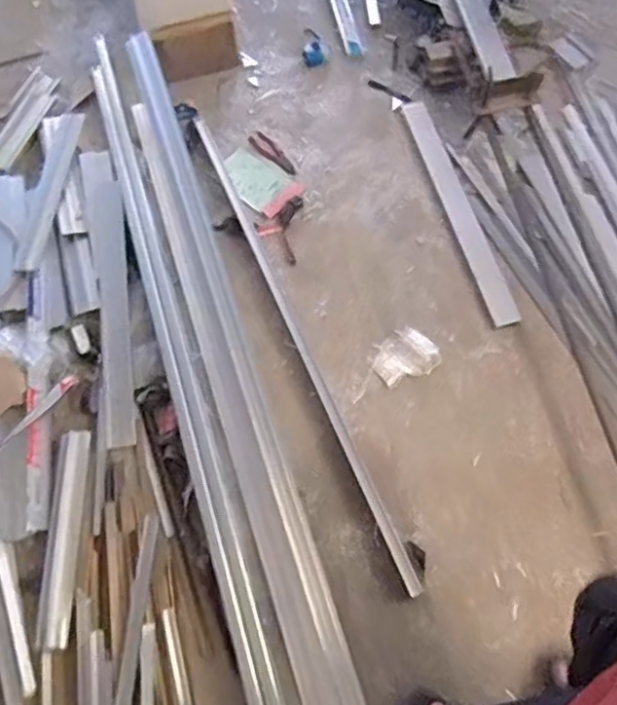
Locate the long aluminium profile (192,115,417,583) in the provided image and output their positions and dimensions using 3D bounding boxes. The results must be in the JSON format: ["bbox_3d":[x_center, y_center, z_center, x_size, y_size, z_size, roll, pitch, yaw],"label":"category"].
[{"bbox_3d":[-0.034,-0.076,1.491,0.048,0.029,1.249,-22,68,-9],"label":"long aluminium profile"}]

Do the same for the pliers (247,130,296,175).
[{"bbox_3d":[-0.088,-0.527,1.713,0.162,0.016,0.054,39,74,18],"label":"pliers"}]

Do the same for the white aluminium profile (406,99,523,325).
[{"bbox_3d":[0.364,-0.368,1.594,0.063,0.013,0.669,-14,67,-6],"label":"white aluminium profile"}]

